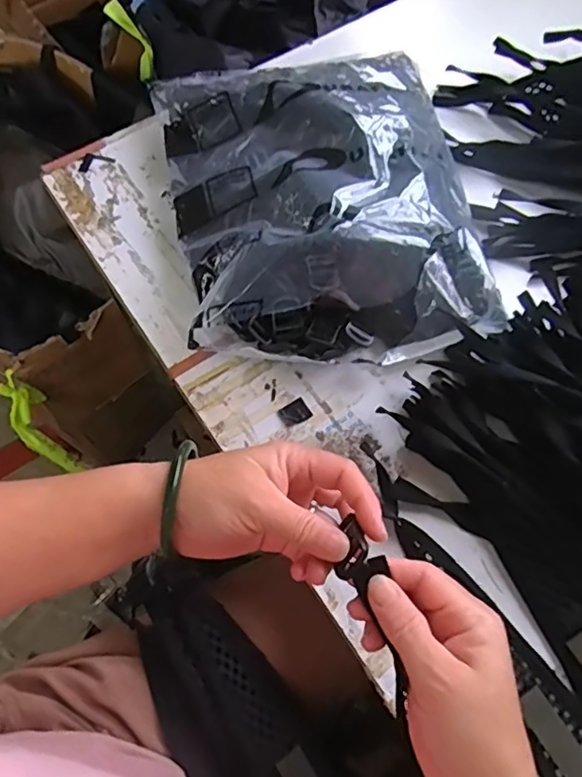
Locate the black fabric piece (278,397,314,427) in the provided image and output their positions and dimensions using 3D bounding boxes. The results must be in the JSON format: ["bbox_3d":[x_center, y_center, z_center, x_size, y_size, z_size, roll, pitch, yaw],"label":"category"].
[{"bbox_3d":[0.004,0.020,0.481,0.024,0.004,0.020,-30,71,-12],"label":"black fabric piece"}]

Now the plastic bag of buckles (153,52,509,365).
[{"bbox_3d":[0.025,-0.177,0.513,0.253,0.095,0.318,-10,68,-5],"label":"plastic bag of buckles"}]

